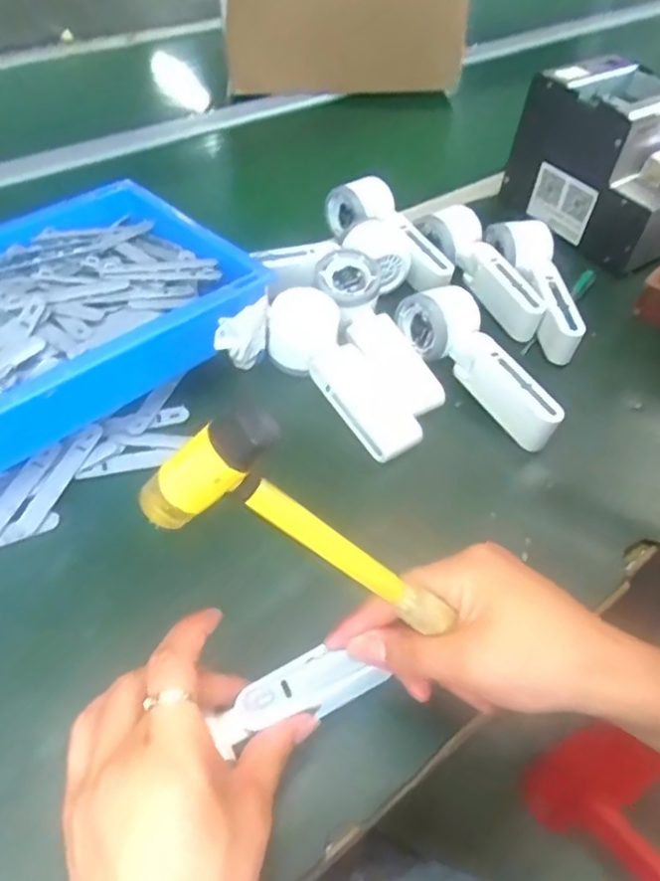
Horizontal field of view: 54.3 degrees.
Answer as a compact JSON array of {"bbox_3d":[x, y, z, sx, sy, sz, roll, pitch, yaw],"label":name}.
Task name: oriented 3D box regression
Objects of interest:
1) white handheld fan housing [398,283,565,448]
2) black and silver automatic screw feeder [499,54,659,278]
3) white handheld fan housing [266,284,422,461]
[{"bbox_3d":[0.127,-0.067,0.534,0.056,0.053,0.170,-28,56,-25],"label":"white handheld fan housing"},{"bbox_3d":[0.296,-0.289,0.676,0.124,0.139,0.179,-28,56,-25],"label":"black and silver automatic screw feeder"},{"bbox_3d":[0.008,-0.054,0.524,0.055,0.037,0.169,-29,69,-26],"label":"white handheld fan housing"}]

